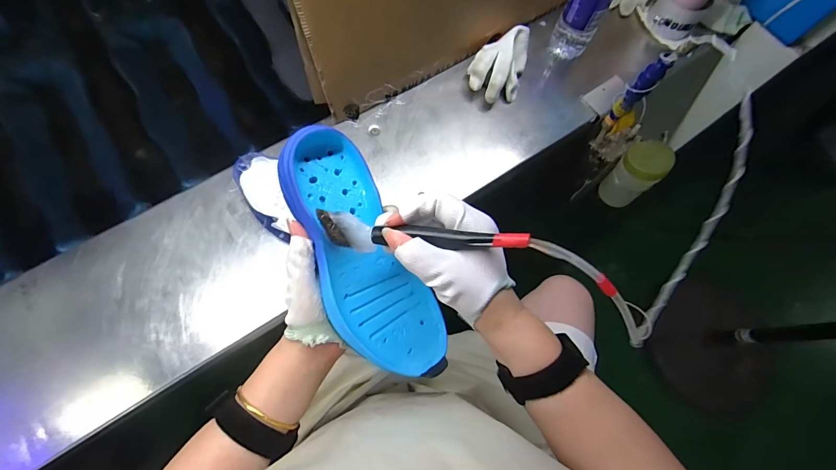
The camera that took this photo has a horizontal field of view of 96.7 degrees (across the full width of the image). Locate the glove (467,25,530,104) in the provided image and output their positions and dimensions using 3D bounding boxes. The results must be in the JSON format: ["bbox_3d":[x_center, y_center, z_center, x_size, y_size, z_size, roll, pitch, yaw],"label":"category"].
[{"bbox_3d":[0.130,-0.274,0.603,0.086,0.065,0.126,18,71,2],"label":"glove"}]

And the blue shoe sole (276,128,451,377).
[{"bbox_3d":[-0.050,0.020,0.332,0.082,0.033,0.228,-25,92,-10],"label":"blue shoe sole"}]

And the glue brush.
[{"bbox_3d":[-0.001,0.001,0.287,0.165,0.028,0.021,4,66,19],"label":"glue brush"}]

